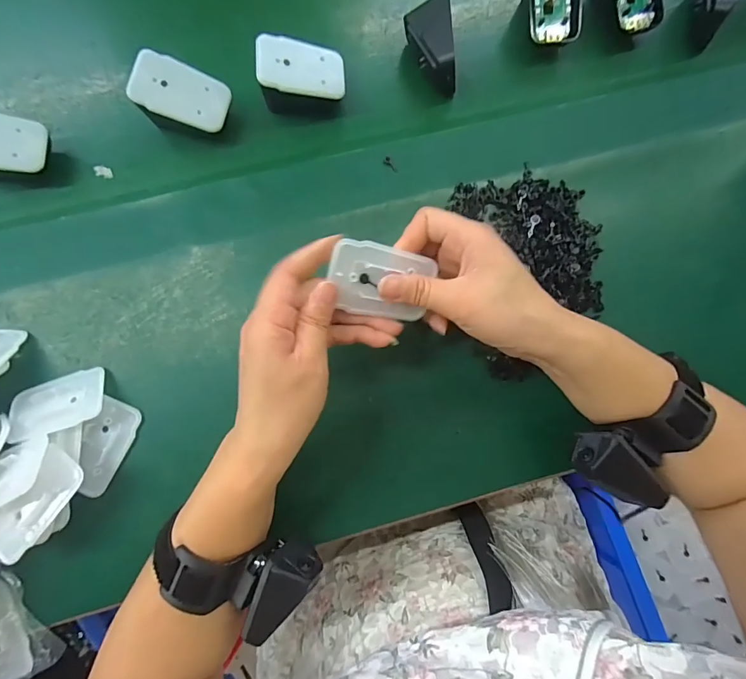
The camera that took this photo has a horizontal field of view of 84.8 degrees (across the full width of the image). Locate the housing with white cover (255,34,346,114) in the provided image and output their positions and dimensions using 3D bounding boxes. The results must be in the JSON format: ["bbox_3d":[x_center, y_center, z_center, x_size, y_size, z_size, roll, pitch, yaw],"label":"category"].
[{"bbox_3d":[-0.056,-0.212,0.329,0.065,0.041,0.043,-6,85,-3],"label":"housing with white cover"}]

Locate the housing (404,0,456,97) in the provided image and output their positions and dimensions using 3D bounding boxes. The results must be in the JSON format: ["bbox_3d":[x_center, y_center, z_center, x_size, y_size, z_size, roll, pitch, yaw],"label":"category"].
[{"bbox_3d":[0.050,-0.247,0.349,0.041,0.044,0.067,-7,85,-3],"label":"housing"}]

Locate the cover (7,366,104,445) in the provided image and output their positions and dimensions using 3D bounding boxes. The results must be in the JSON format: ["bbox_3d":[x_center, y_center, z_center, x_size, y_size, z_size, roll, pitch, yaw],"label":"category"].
[{"bbox_3d":[-0.229,0.047,0.298,0.065,0.005,0.041,-22,63,-9],"label":"cover"}]

